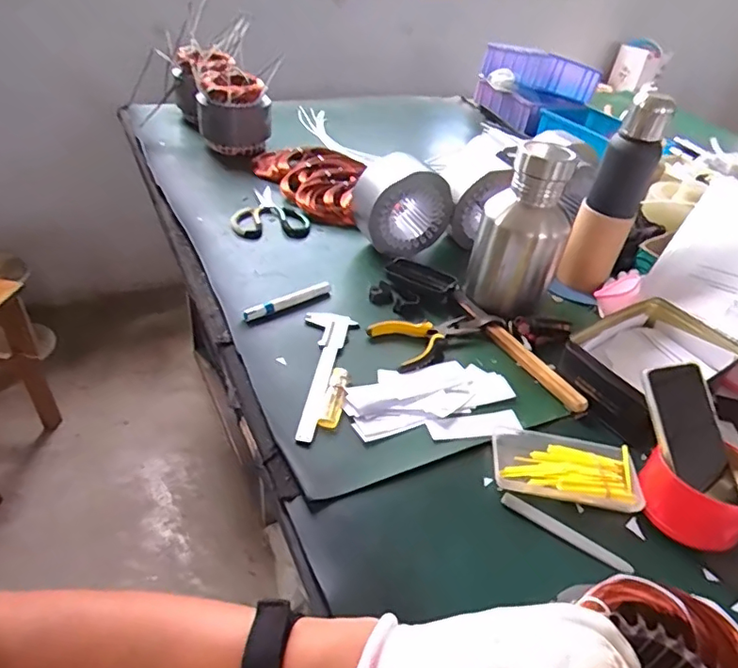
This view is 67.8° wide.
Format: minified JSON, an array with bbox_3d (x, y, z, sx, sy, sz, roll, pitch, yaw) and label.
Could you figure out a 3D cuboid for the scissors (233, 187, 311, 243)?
[{"bbox_3d":[-0.183,-0.221,0.985,0.132,0.020,0.174,-7,41,-17],"label":"scissors"}]

